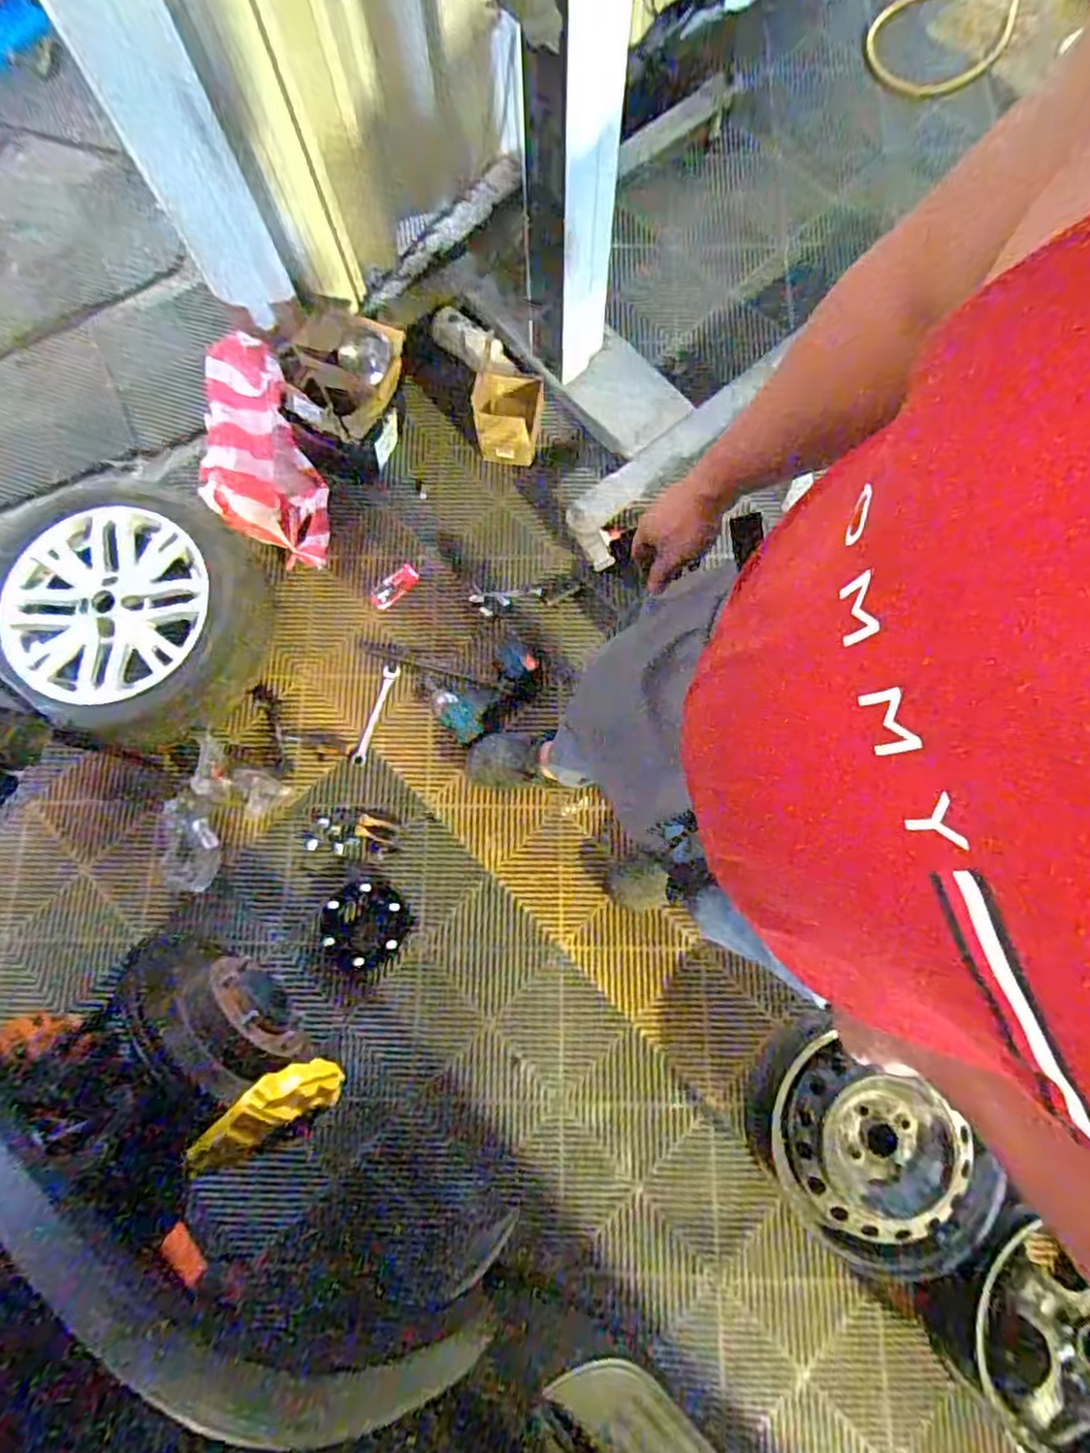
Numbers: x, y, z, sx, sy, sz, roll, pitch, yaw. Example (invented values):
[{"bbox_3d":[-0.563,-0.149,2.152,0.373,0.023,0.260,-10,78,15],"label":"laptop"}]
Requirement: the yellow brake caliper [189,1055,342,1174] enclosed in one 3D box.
[{"bbox_3d":[-0.364,0.511,0.933,0.074,0.236,0.078,-32,75,31],"label":"yellow brake caliper"}]

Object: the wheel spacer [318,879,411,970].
[{"bbox_3d":[-0.362,0.387,1.353,0.162,0.030,0.168,0,77,1],"label":"wheel spacer"}]

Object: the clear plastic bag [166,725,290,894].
[{"bbox_3d":[-0.690,0.183,1.381,0.209,0.045,0.285,33,80,9],"label":"clear plastic bag"}]

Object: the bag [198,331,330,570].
[{"bbox_3d":[-0.608,-0.551,1.432,0.239,0.089,0.443,-12,114,-1],"label":"bag"}]

